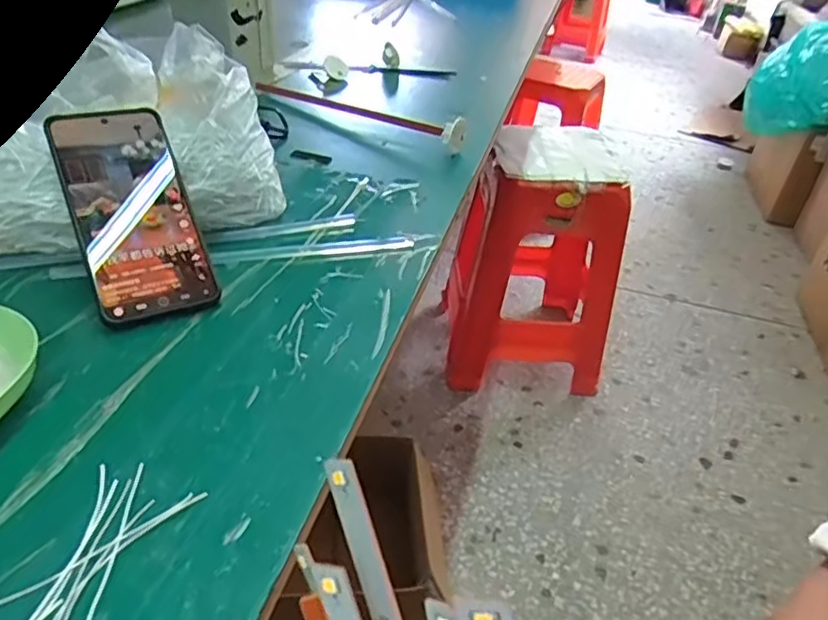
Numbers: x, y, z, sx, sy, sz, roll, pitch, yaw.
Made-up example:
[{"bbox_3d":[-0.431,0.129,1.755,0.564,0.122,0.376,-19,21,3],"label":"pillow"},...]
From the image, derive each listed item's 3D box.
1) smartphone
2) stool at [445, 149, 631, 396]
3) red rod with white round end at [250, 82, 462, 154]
[{"bbox_3d":[-0.197,-0.071,0.438,0.079,0.010,0.166,-17,74,-27],"label":"smartphone"},{"bbox_3d":[0.282,-0.118,1.460,0.367,0.499,0.378,5,36,-1],"label":"stool"},{"bbox_3d":[-0.073,-0.244,0.735,0.299,0.036,0.029,25,41,24],"label":"red rod with white round end"}]

